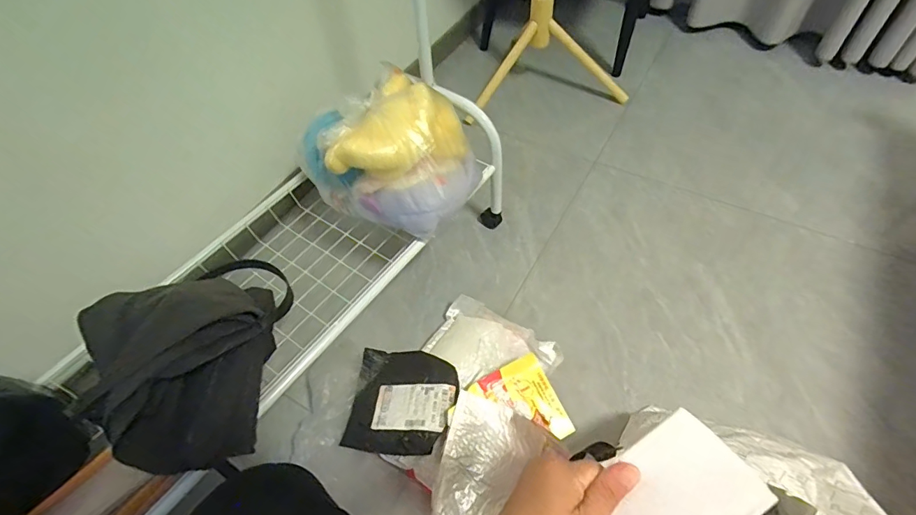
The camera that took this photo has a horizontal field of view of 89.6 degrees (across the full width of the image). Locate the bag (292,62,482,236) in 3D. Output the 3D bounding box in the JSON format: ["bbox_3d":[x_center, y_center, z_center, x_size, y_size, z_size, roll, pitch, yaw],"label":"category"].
[{"bbox_3d":[-0.102,-0.167,0.745,0.239,0.153,0.208,31,62,25],"label":"bag"}]

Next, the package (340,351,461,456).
[{"bbox_3d":[-0.088,0.225,0.736,0.163,0.020,0.167,4,54,8],"label":"package"}]

